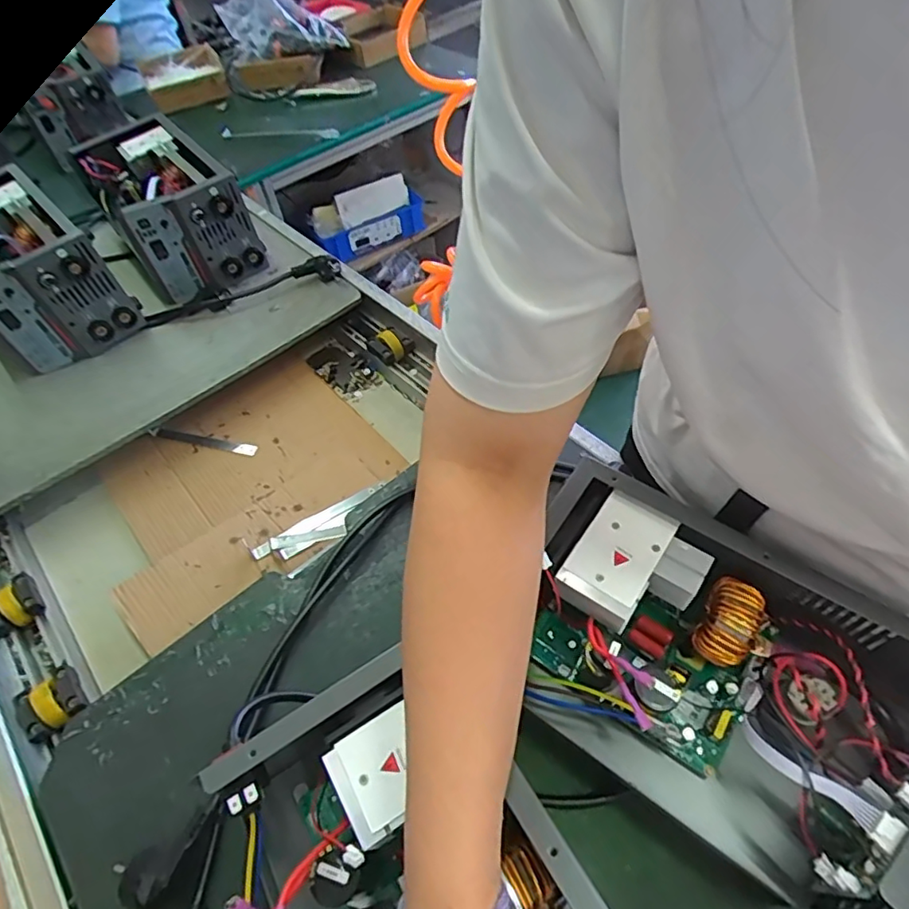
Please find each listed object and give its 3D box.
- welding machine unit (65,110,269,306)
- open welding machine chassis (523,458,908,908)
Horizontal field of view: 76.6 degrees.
[{"bbox_3d":[-0.462,-0.405,0.926,0.172,0.148,0.345,-34,57,-20],"label":"welding machine unit"},{"bbox_3d":[0.171,0.148,0.396,0.263,0.121,0.157,28,60,24],"label":"open welding machine chassis"}]

